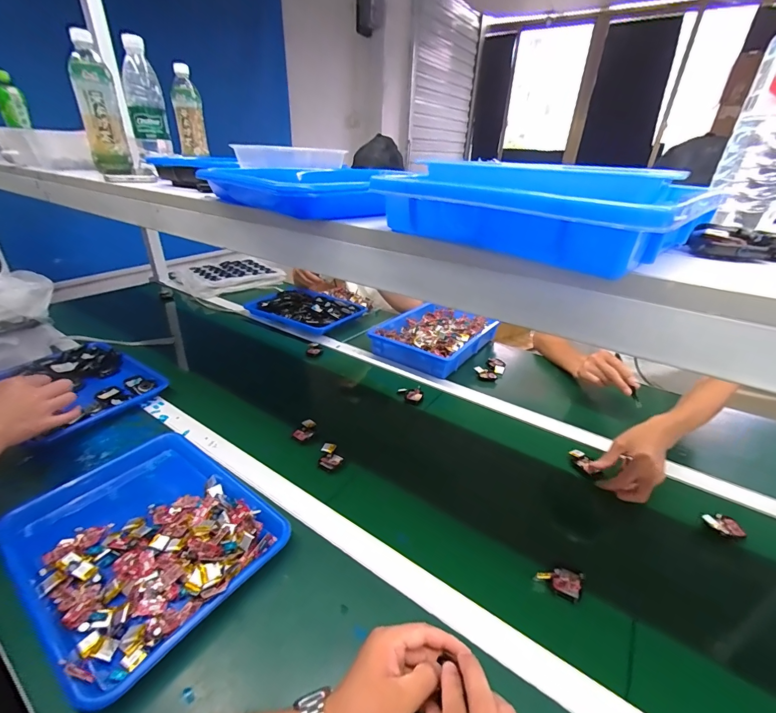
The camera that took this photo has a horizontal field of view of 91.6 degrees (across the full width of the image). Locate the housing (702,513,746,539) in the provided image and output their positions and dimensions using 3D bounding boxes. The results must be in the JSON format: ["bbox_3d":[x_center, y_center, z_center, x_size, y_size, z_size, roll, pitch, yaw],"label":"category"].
[{"bbox_3d":[0.511,0.256,0.573,0.049,0.010,0.040,-3,29,-9],"label":"housing"}]

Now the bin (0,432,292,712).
[{"bbox_3d":[-0.332,0.249,0.525,0.340,0.061,0.263,20,33,30],"label":"bin"}]

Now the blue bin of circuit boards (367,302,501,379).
[{"bbox_3d":[0.138,-0.065,1.074,0.257,0.064,0.346,20,33,30],"label":"blue bin of circuit boards"}]

